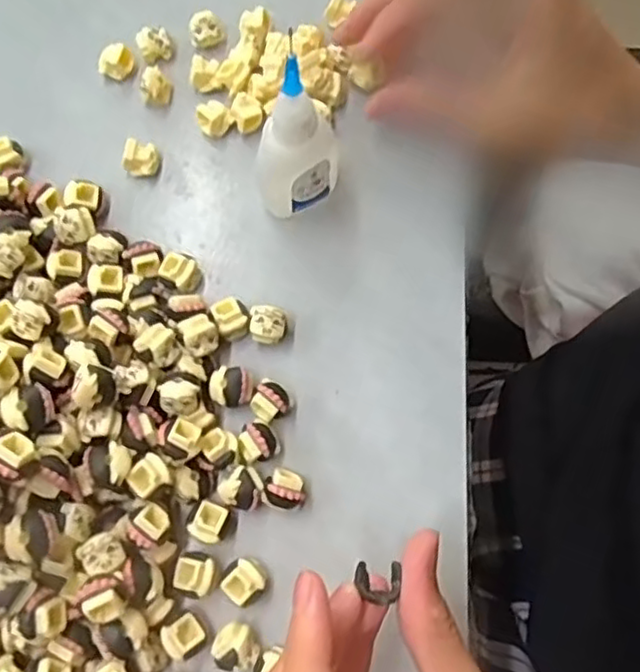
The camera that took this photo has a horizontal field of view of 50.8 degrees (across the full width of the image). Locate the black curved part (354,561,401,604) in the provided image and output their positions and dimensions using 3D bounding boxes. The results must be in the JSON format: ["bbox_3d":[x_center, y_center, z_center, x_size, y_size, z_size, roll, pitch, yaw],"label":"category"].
[{"bbox_3d":[0.018,0.076,0.208,0.014,0.004,0.012,6,74,2],"label":"black curved part"}]

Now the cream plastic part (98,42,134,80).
[{"bbox_3d":[-0.095,-0.130,0.317,0.015,0.011,0.015,0,74,0],"label":"cream plastic part"}]

